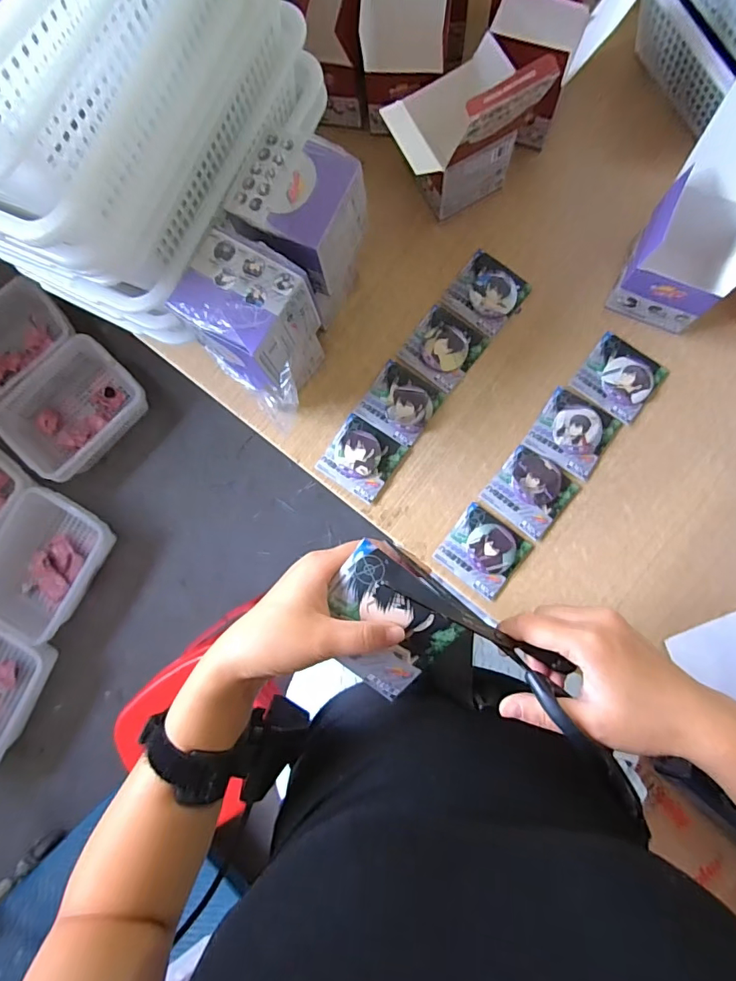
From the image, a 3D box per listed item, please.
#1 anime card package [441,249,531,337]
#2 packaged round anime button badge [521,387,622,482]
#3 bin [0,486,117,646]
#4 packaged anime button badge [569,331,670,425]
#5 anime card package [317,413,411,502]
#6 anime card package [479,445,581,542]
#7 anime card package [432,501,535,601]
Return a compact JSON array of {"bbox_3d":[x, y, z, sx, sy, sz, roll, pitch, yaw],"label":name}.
[{"bbox_3d":[0.147,-0.244,0.590,0.083,0.015,0.087,36,87,9],"label":"anime card package"},{"bbox_3d":[0.240,-0.068,0.561,0.085,0.015,0.084,31,87,8],"label":"packaged round anime button badge"},{"bbox_3d":[-0.876,0.209,1.280,0.264,0.101,0.390,25,86,8],"label":"bin"},{"bbox_3d":[0.298,-0.135,0.566,0.084,0.010,0.087,35,87,9],"label":"packaged anime button badge"},{"bbox_3d":[-0.007,-0.041,0.581,0.085,0.017,0.083,32,87,8],"label":"anime card package"},{"bbox_3d":[0.189,0.001,0.557,0.085,0.018,0.084,37,87,9],"label":"anime card package"},{"bbox_3d":[0.135,0.070,0.557,0.086,0.015,0.083,36,87,9],"label":"anime card package"}]

